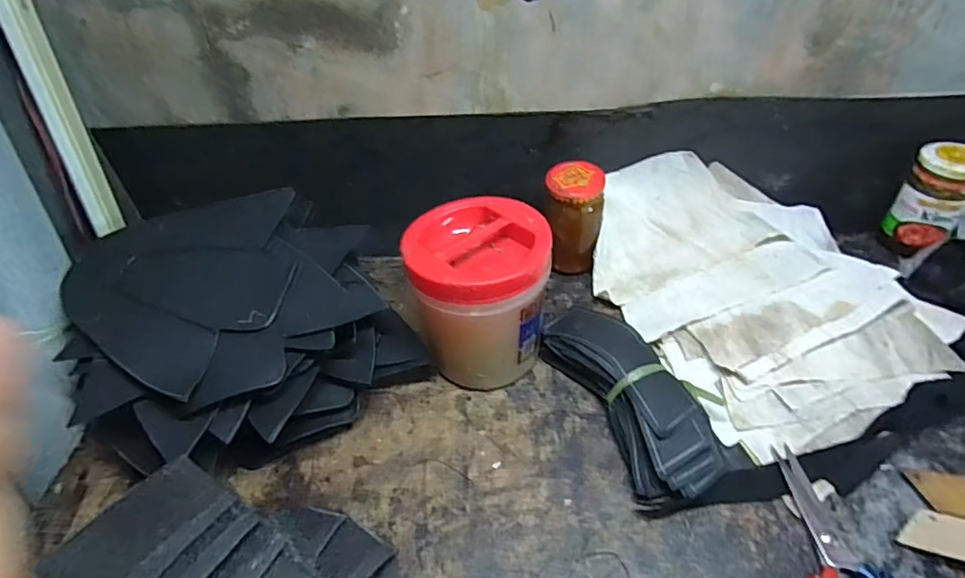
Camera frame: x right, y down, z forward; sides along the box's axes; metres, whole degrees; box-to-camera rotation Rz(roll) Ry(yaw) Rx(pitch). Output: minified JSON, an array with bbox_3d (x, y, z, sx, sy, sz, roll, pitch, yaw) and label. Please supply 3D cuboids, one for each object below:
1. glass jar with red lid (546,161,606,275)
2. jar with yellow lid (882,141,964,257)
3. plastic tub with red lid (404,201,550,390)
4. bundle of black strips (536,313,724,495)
[{"bbox_3d":[0.098,-0.072,0.575,0.056,0.113,0.052,-3,45,3],"label":"glass jar with red lid"},{"bbox_3d":[0.463,-0.088,0.553,0.059,0.109,0.056,-3,45,3],"label":"jar with yellow lid"},{"bbox_3d":[-0.001,0.007,0.483,0.112,0.141,0.113,-16,46,-11],"label":"plastic tub with red lid"},{"bbox_3d":[0.126,0.088,0.463,0.079,0.036,0.185,-21,47,-15],"label":"bundle of black strips"}]

